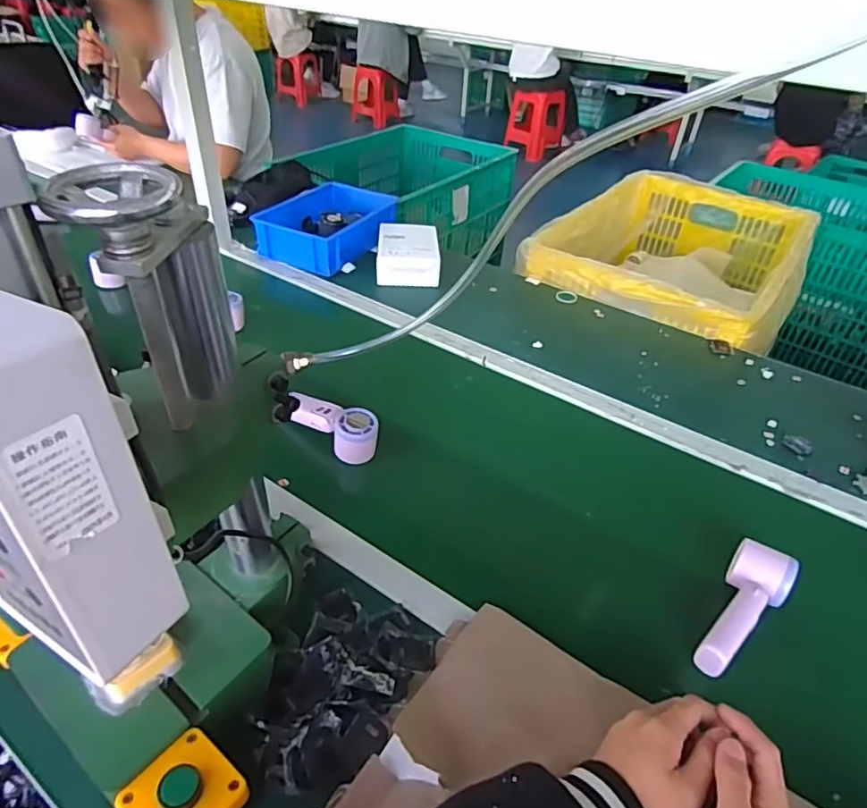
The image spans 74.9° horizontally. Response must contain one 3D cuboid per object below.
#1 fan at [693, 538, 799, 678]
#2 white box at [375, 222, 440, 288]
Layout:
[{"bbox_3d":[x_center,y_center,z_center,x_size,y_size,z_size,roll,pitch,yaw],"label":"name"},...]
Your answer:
[{"bbox_3d":[0.316,0.206,0.583,0.158,0.045,0.060,-30,50,-35],"label":"fan"},{"bbox_3d":[-0.052,-0.305,1.172,0.126,0.071,0.170,2,39,-3],"label":"white box"}]

